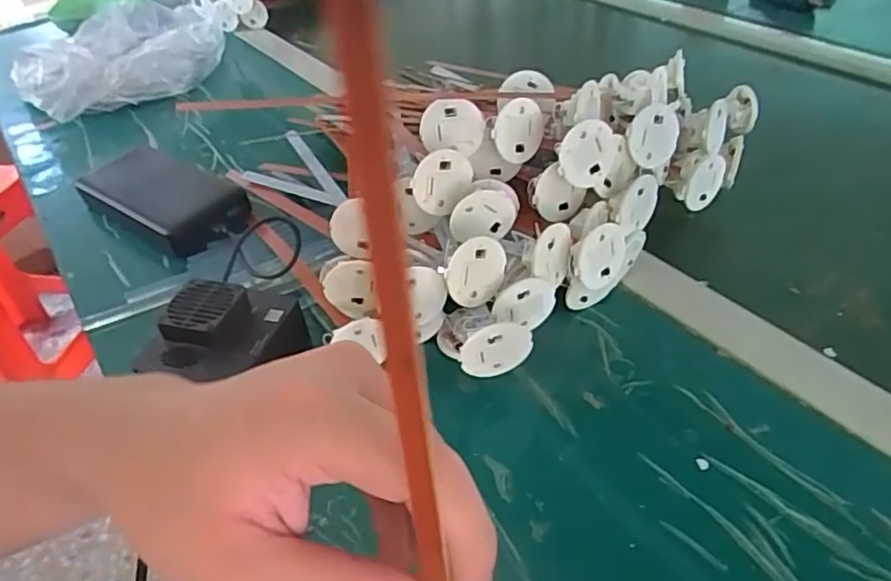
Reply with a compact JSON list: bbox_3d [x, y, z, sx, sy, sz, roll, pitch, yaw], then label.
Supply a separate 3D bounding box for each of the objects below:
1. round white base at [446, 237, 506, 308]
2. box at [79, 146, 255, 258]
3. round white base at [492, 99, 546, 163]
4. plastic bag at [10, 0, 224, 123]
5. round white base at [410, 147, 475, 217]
[{"bbox_3d":[0.017,-0.010,0.353,0.036,0.037,0.005,25,1,-37],"label":"round white base"},{"bbox_3d":[-0.235,-0.078,0.539,0.180,0.024,0.073,25,48,30],"label":"box"},{"bbox_3d":[0.045,-0.097,0.402,0.036,0.037,0.009,-29,46,-27],"label":"round white base"},{"bbox_3d":[-0.359,-0.264,0.741,0.121,0.074,0.236,27,49,32],"label":"plastic bag"},{"bbox_3d":[-0.002,-0.064,0.382,0.038,0.032,0.006,-53,27,7],"label":"round white base"}]

